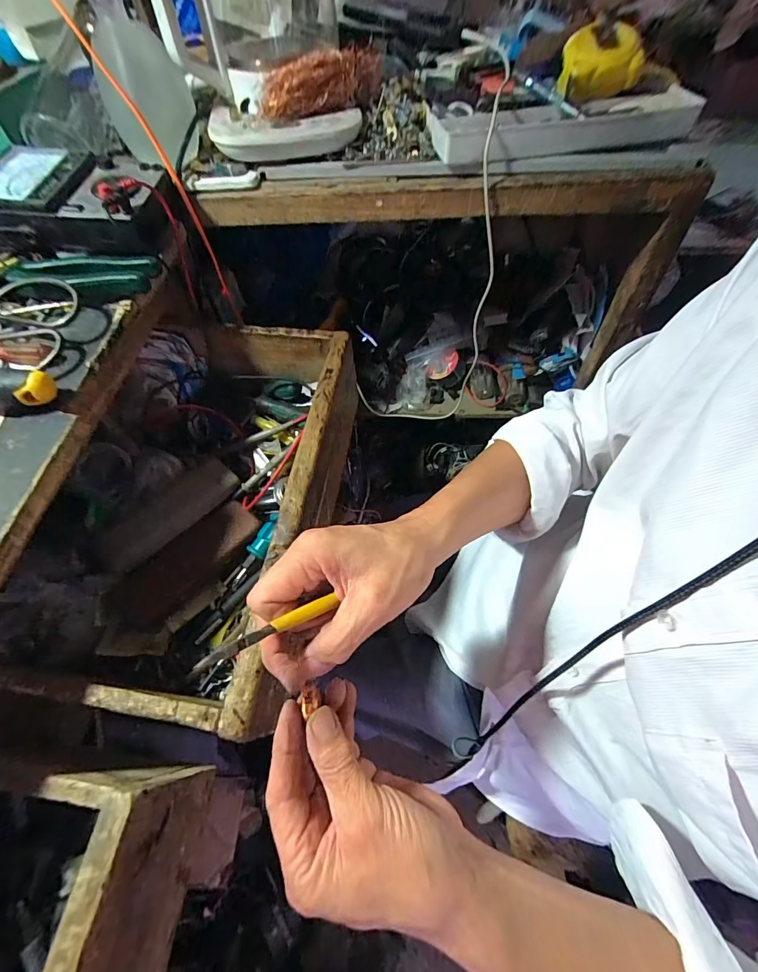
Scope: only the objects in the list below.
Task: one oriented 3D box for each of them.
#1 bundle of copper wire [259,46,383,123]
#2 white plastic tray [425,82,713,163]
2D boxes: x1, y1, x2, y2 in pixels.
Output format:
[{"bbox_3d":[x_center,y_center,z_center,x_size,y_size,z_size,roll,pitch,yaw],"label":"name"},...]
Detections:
[{"bbox_3d":[-0.054,-0.444,0.442,0.167,0.042,0.056,-36,64,-17],"label":"bundle of copper wire"},{"bbox_3d":[0.191,-0.380,0.423,0.262,0.032,0.070,-5,59,0],"label":"white plastic tray"}]

